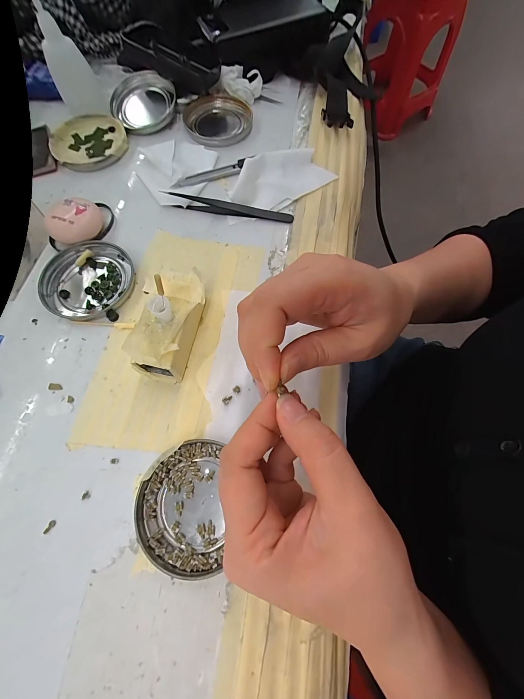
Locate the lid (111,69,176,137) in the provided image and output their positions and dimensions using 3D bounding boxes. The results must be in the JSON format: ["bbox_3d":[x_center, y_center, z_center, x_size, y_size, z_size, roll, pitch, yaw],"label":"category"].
[{"bbox_3d":[-0.141,-0.291,0.330,0.073,0.022,0.073,0,69,0],"label":"lid"}]

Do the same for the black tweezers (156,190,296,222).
[{"bbox_3d":[-0.032,-0.142,0.281,0.124,0.014,0.014,6,69,2],"label":"black tweezers"}]

